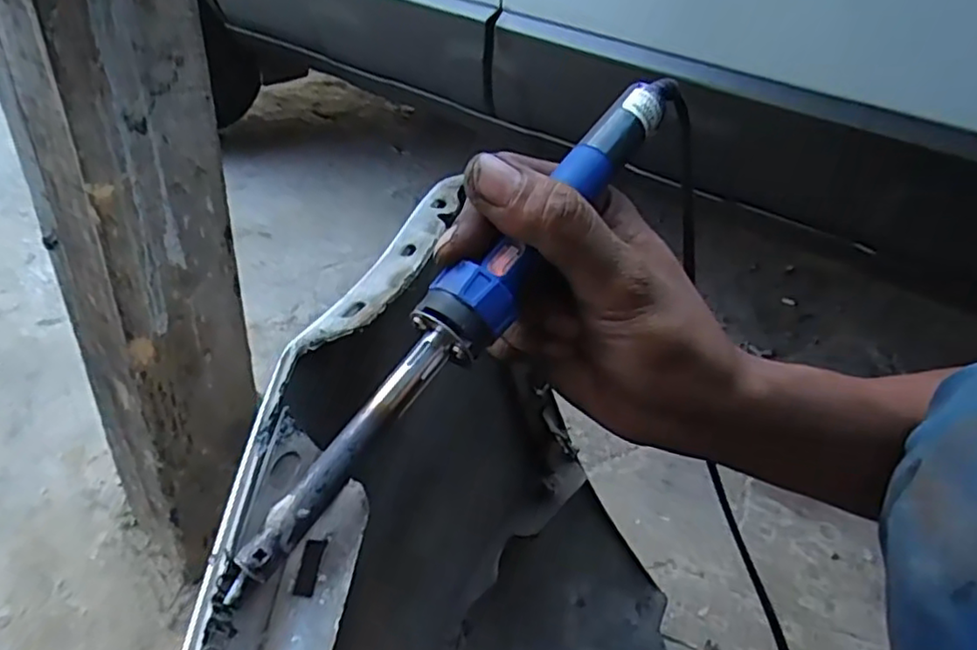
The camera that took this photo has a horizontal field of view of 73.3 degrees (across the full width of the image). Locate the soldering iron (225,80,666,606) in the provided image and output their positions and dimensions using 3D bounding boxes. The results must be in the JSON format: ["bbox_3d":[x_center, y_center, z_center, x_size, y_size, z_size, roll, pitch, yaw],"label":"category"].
[{"bbox_3d":[0.000,-0.012,0.216,0.021,0.020,0.225,28,66,27],"label":"soldering iron"}]

